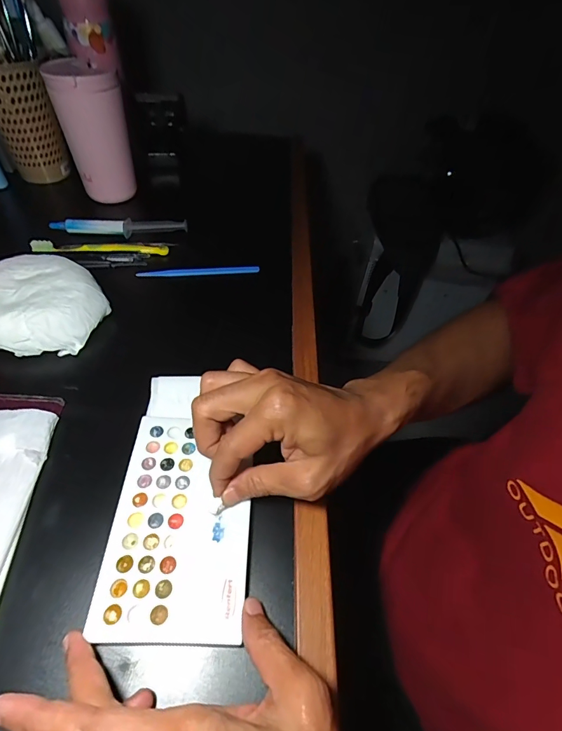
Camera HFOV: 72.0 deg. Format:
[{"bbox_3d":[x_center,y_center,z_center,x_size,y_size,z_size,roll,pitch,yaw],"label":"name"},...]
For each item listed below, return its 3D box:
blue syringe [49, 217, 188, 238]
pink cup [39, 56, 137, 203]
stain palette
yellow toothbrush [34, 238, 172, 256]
[{"bbox_3d":[-0.205,-0.178,0.492,0.169,0.014,0.021,3,49,-4],"label":"blue syringe"},{"bbox_3d":[-0.236,-0.295,0.500,0.078,0.146,0.074,3,49,-4],"label":"pink cup"},{"bbox_3d":[-0.069,0.103,0.272,0.092,0.004,0.148,2,50,-2],"label":"stain palette"},{"bbox_3d":[-0.216,-0.144,0.466,0.154,0.016,0.019,-2,50,-8],"label":"yellow toothbrush"}]

